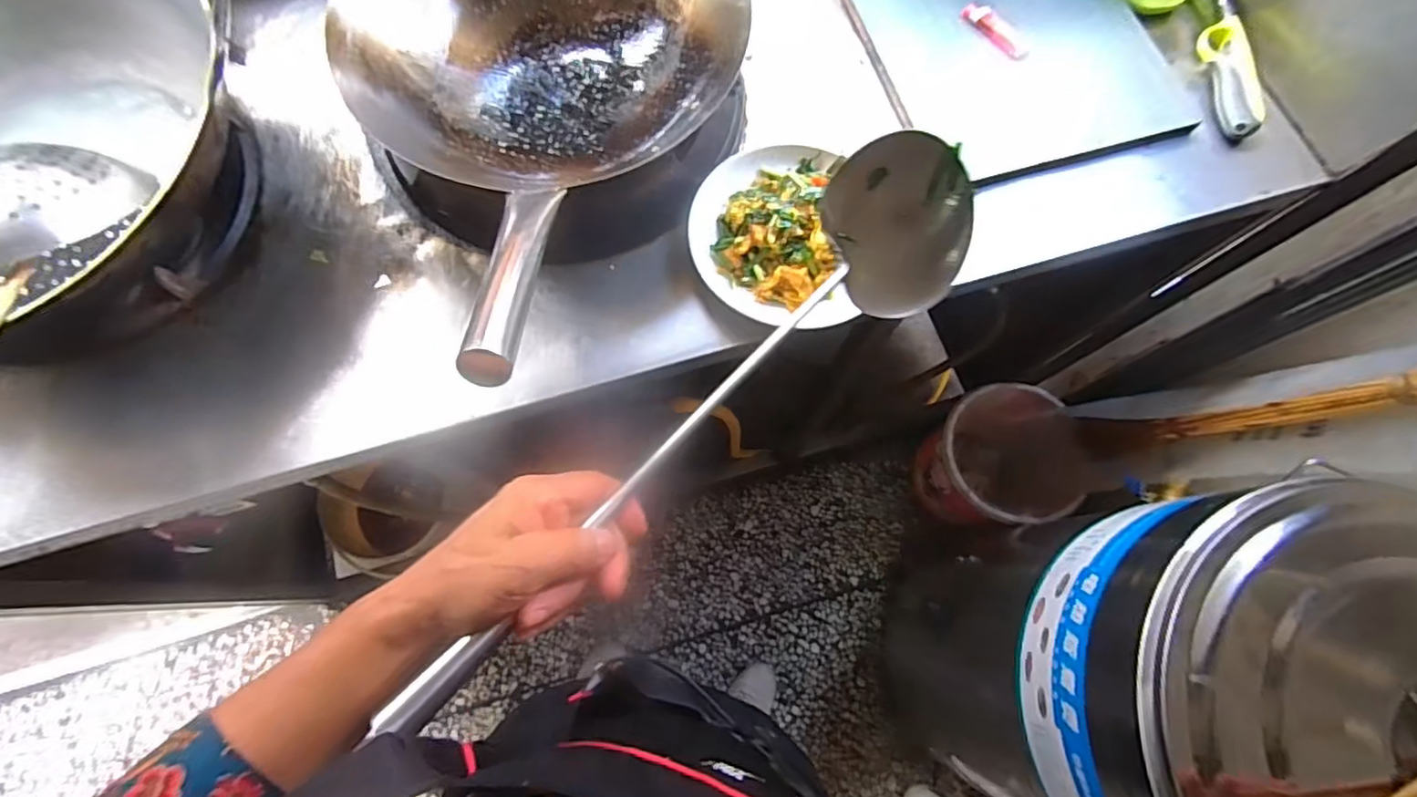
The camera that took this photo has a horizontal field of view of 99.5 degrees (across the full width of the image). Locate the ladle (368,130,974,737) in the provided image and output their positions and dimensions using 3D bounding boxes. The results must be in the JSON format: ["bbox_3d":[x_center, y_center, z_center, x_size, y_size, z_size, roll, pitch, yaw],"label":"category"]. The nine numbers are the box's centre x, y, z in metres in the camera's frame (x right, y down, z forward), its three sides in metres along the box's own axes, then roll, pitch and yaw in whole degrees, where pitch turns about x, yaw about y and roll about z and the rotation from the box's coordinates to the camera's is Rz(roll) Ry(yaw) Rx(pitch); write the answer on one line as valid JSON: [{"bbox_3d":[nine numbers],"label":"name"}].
[{"bbox_3d":[0.008,0.003,0.365,0.099,0.075,0.458,42,73,11],"label":"ladle"}]

